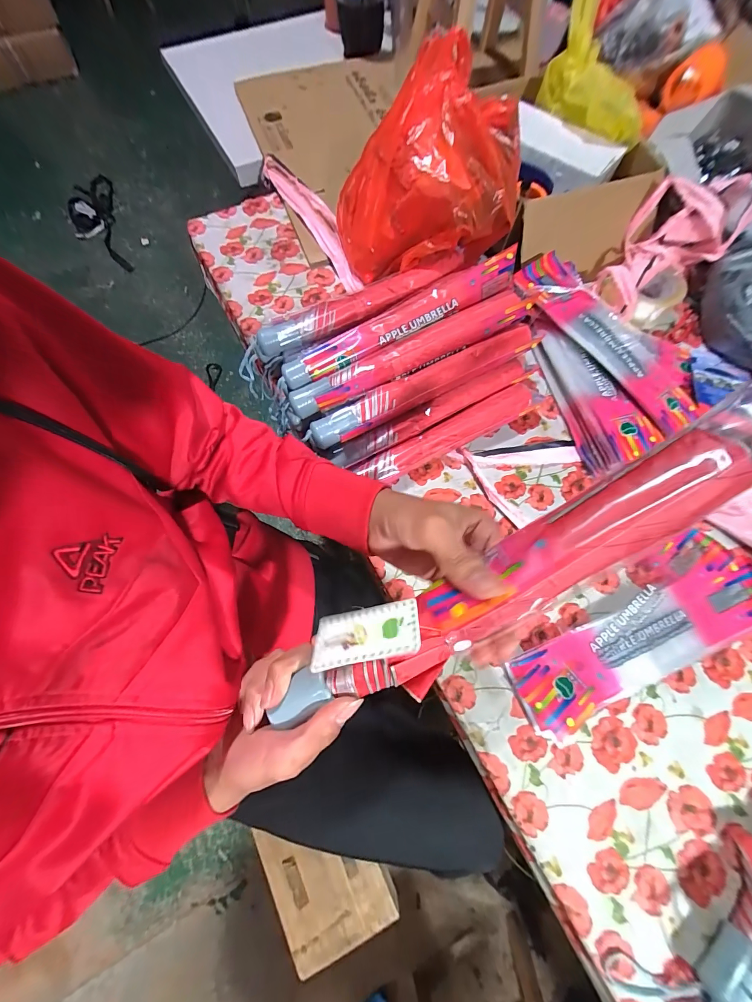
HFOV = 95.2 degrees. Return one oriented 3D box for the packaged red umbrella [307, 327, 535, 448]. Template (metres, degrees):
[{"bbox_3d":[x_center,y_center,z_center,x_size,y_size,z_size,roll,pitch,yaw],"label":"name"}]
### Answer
[{"bbox_3d":[0.069,-0.157,0.474,0.334,0.042,0.045,-24,74,-7],"label":"packaged red umbrella"}]

